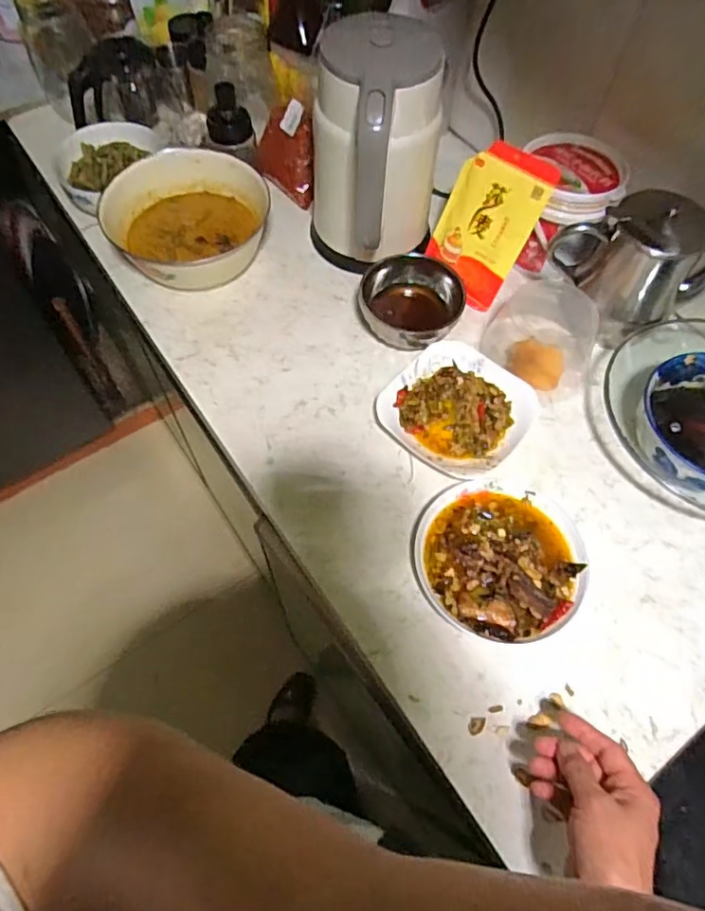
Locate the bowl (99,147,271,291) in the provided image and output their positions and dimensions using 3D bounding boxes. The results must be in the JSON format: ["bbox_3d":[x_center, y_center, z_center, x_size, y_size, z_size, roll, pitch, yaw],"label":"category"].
[{"bbox_3d":[-0.203,-0.297,0.720,0.206,0.078,0.164,-21,65,-12],"label":"bowl"}]

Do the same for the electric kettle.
[{"bbox_3d":[0.026,-0.334,0.661,0.142,0.235,0.167,1,63,-1],"label":"electric kettle"}]

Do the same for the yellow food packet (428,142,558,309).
[{"bbox_3d":[0.163,-0.285,0.703,0.123,0.177,0.017,39,33,25],"label":"yellow food packet"}]

